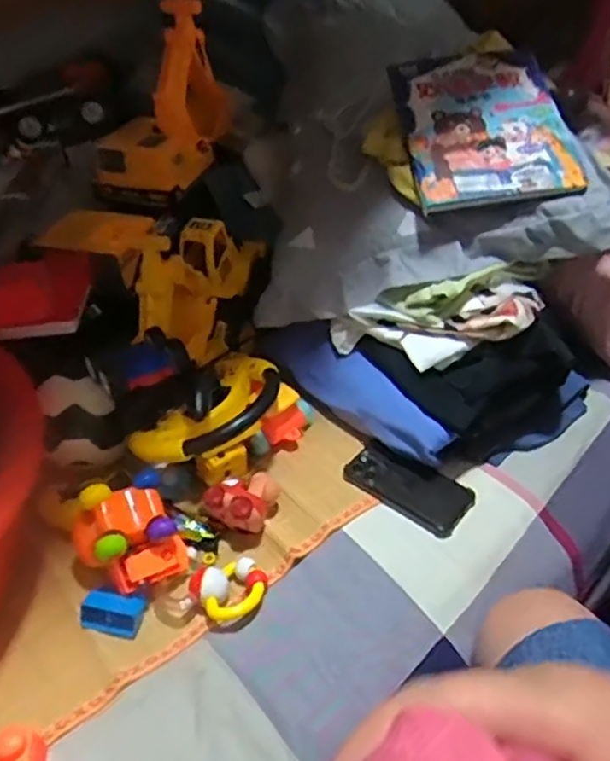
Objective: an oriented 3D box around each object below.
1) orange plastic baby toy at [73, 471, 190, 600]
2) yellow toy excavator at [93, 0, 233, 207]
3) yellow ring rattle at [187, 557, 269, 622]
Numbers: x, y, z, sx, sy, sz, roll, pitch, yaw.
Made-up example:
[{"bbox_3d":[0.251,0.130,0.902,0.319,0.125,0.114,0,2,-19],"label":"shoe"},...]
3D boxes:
[{"bbox_3d":[-0.186,0.161,0.685,0.102,0.081,0.091,-22,45,-20],"label":"orange plastic baby toy"},{"bbox_3d":[-0.231,-0.457,1.158,0.141,0.196,0.364,14,70,18],"label":"yellow toy excavator"},{"bbox_3d":[-0.077,0.214,0.675,0.077,0.028,0.055,-16,43,-14],"label":"yellow ring rattle"}]

